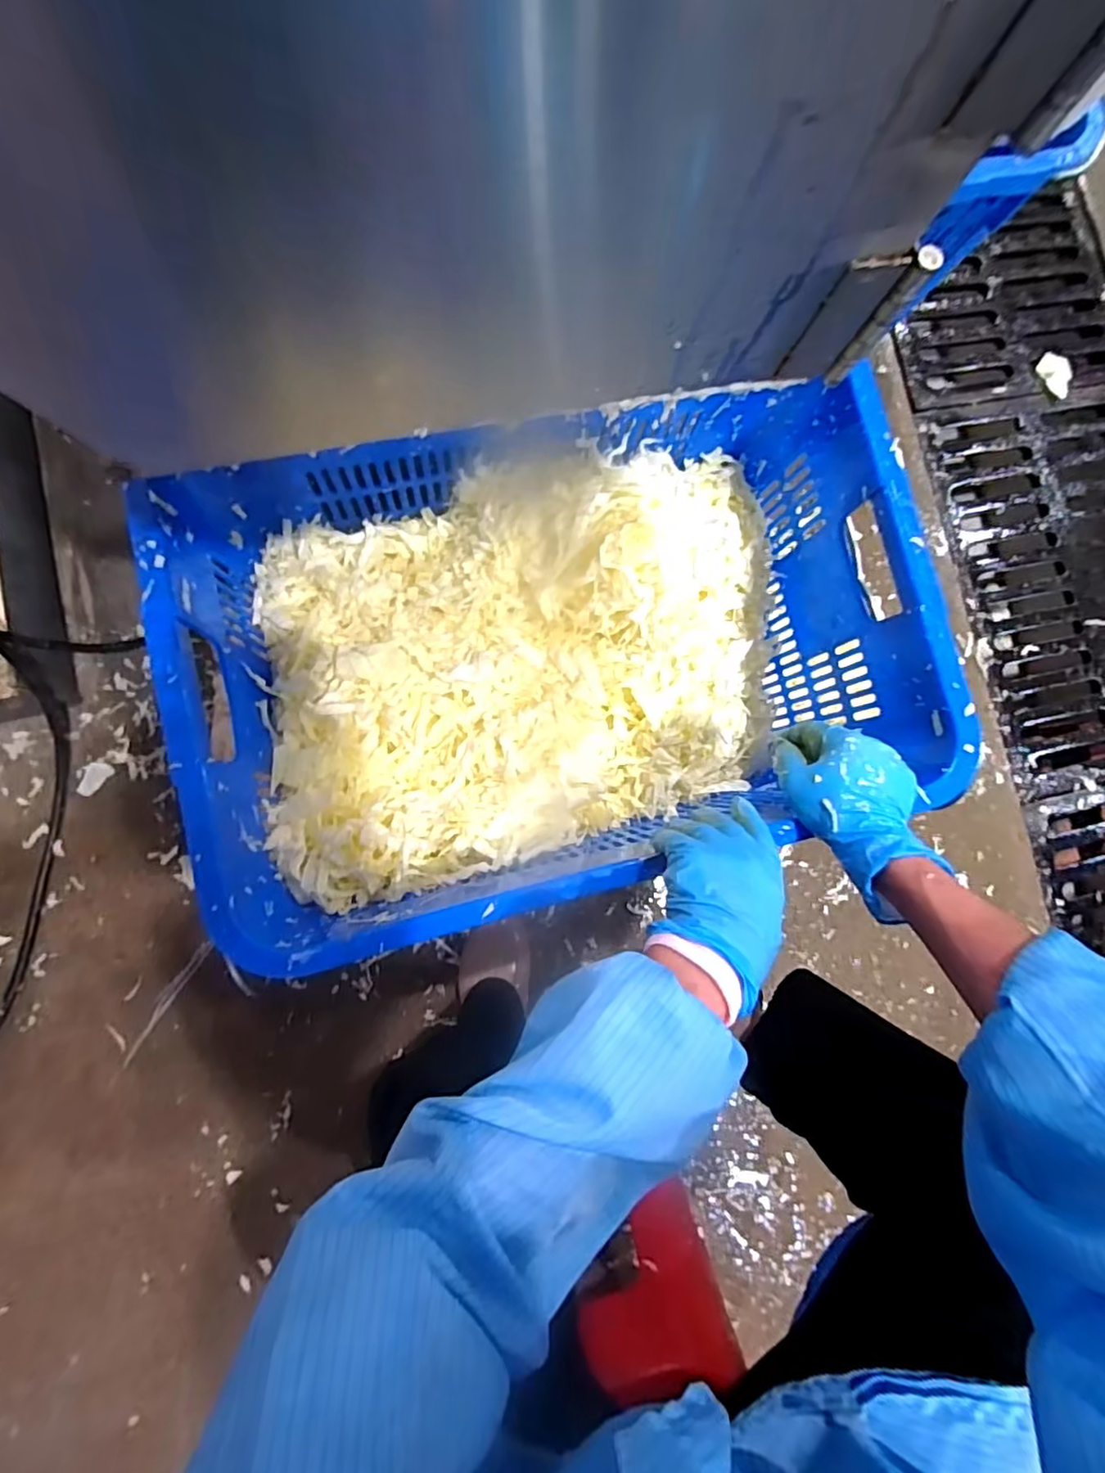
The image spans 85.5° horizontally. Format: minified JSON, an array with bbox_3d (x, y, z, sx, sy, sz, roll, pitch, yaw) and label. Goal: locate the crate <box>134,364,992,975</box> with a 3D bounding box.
[{"bbox_3d":[0.003,-0.083,0.557,0.580,0.220,0.401,-12,87,-7],"label":"crate"}]

